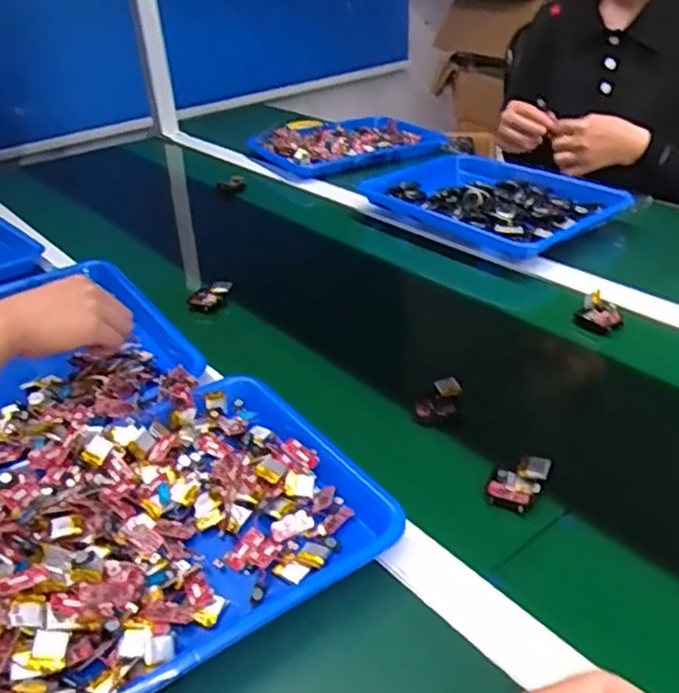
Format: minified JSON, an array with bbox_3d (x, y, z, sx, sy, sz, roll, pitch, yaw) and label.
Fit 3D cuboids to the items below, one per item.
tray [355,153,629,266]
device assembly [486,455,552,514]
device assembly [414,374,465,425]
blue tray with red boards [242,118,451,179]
[{"bbox_3d":[0.229,-0.225,1.031,0.258,0.042,0.348,-28,39,-32],"label":"tray"},{"bbox_3d":[0.135,0.102,0.529,0.037,0.016,0.052,18,39,31],"label":"device assembly"},{"bbox_3d":[0.092,0.052,0.636,0.026,0.022,0.059,19,39,32],"label":"device assembly"},{"bbox_3d":[0.012,-0.400,1.342,0.354,0.047,0.227,-13,33,-14],"label":"blue tray with red boards"}]

